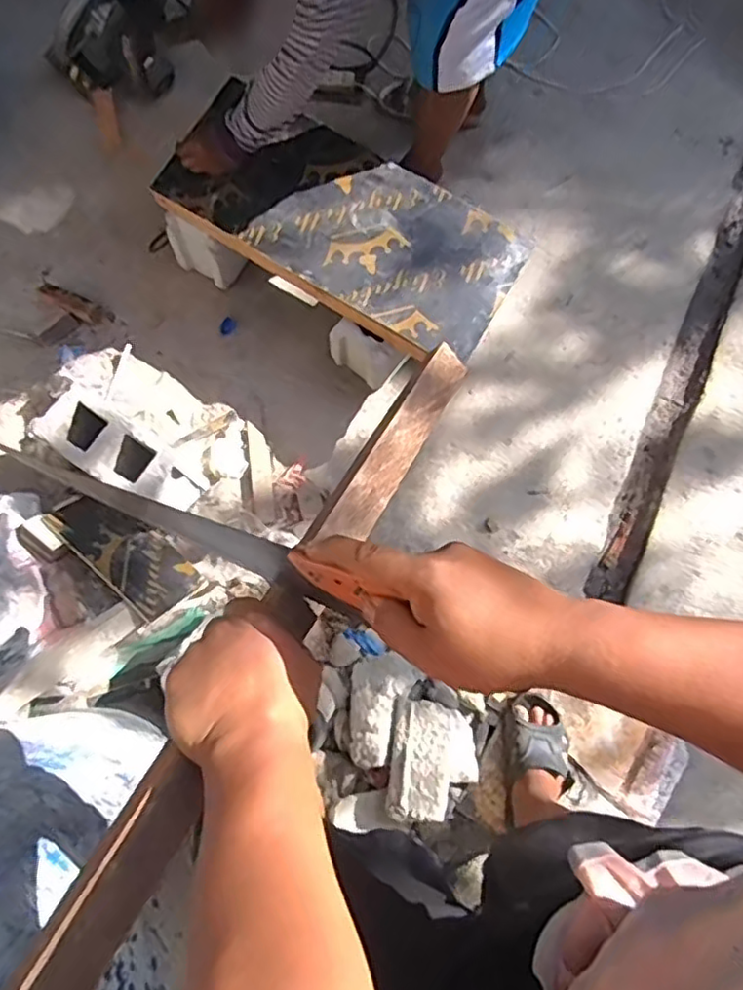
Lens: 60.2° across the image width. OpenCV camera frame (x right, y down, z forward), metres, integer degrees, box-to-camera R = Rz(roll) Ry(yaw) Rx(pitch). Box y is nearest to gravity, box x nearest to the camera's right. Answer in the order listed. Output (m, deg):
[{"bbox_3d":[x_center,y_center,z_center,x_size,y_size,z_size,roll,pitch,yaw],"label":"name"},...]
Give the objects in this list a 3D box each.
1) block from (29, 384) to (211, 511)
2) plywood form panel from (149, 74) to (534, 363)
[{"bbox_3d":[-0.473,-0.075,1.224,0.278,0.175,0.123,31,79,6],"label":"block"},{"bbox_3d":[-0.059,-0.539,1.256,0.696,0.046,0.311,31,80,5],"label":"plywood form panel"}]

